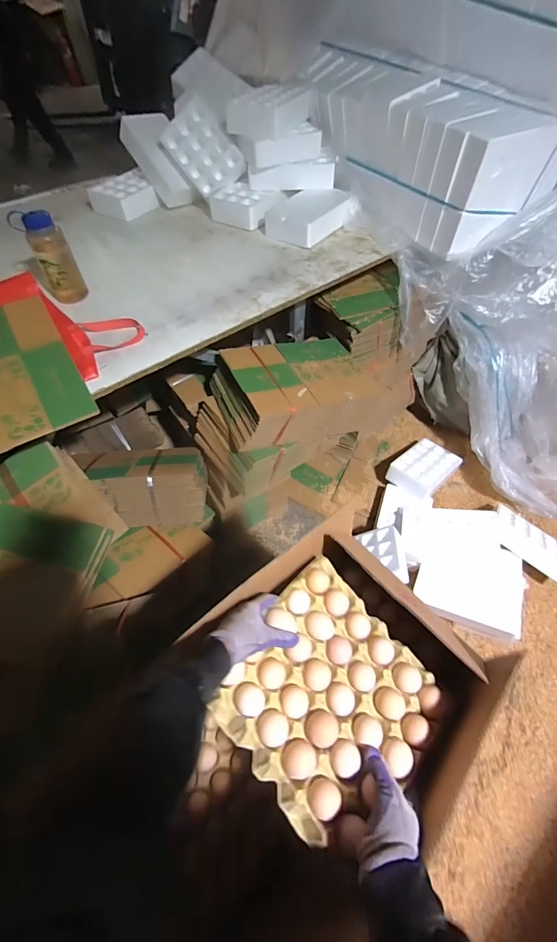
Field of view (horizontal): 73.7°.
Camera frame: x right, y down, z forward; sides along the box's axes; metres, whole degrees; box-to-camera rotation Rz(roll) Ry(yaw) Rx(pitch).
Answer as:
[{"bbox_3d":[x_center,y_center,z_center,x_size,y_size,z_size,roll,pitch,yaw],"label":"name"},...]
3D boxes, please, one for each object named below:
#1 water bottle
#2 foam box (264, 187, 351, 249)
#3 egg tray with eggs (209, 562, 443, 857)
[{"bbox_3d":[-0.583,-0.548,0.970,0.087,0.208,0.069,-18,57,-9],"label":"water bottle"},{"bbox_3d":[0.085,-0.872,1.265,0.205,0.081,0.271,31,63,21],"label":"foam box"},{"bbox_3d":[0.071,0.318,0.551,0.275,0.067,0.268,-39,63,-21],"label":"egg tray with eggs"}]

